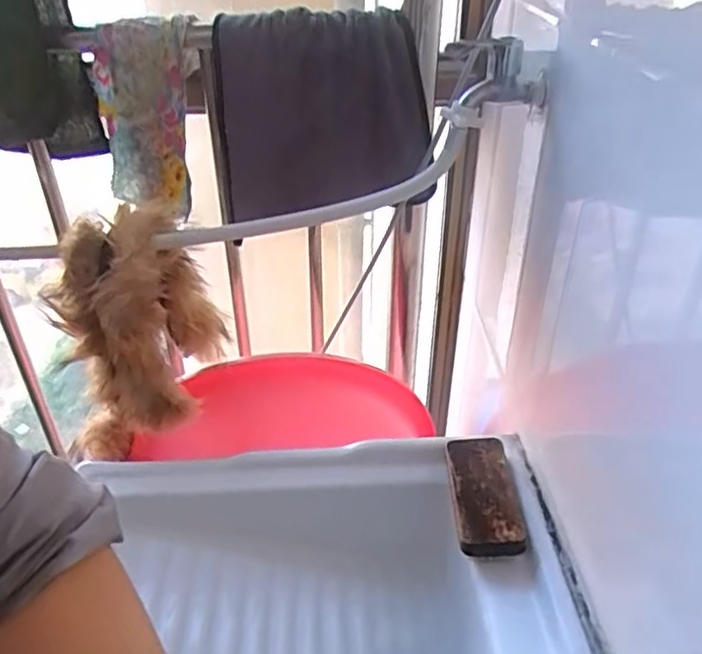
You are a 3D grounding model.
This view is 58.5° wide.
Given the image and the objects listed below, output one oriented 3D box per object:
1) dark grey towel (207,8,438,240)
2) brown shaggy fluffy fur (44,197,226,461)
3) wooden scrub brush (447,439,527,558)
[{"bbox_3d":[-0.047,-0.260,0.764,0.256,0.234,0.062,-7,24,15],"label":"dark grey towel"},{"bbox_3d":[-0.249,-0.004,0.746,0.133,0.257,0.137,4,36,7],"label":"brown shaggy fluffy fur"},{"bbox_3d":[0.136,0.169,0.641,0.060,0.025,0.141,0,36,1],"label":"wooden scrub brush"}]

